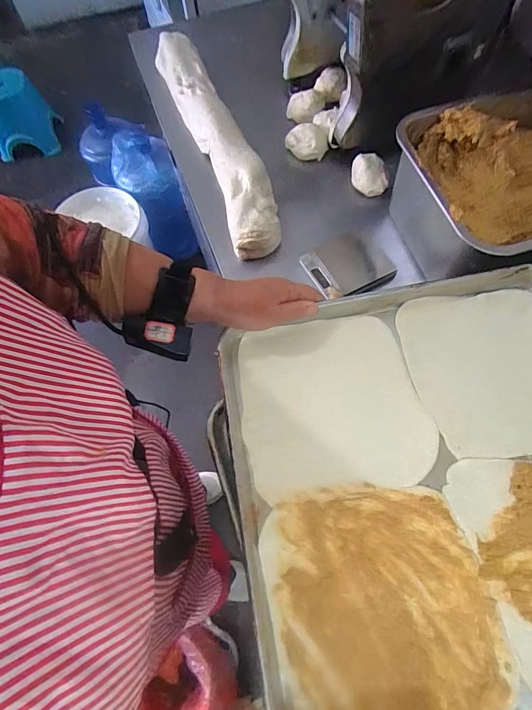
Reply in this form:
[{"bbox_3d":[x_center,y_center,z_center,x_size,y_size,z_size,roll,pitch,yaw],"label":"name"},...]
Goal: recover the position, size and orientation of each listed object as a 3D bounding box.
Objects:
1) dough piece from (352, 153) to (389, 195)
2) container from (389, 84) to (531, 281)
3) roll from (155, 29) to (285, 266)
[{"bbox_3d":[0.188,-0.329,0.681,0.064,0.035,0.072,10,68,6],"label":"dough piece"},{"bbox_3d":[0.387,-0.251,0.574,0.358,0.144,0.272,-17,67,-5],"label":"container"},{"bbox_3d":[-0.094,-0.411,0.700,0.102,0.068,0.533,-20,68,-7],"label":"roll"}]

